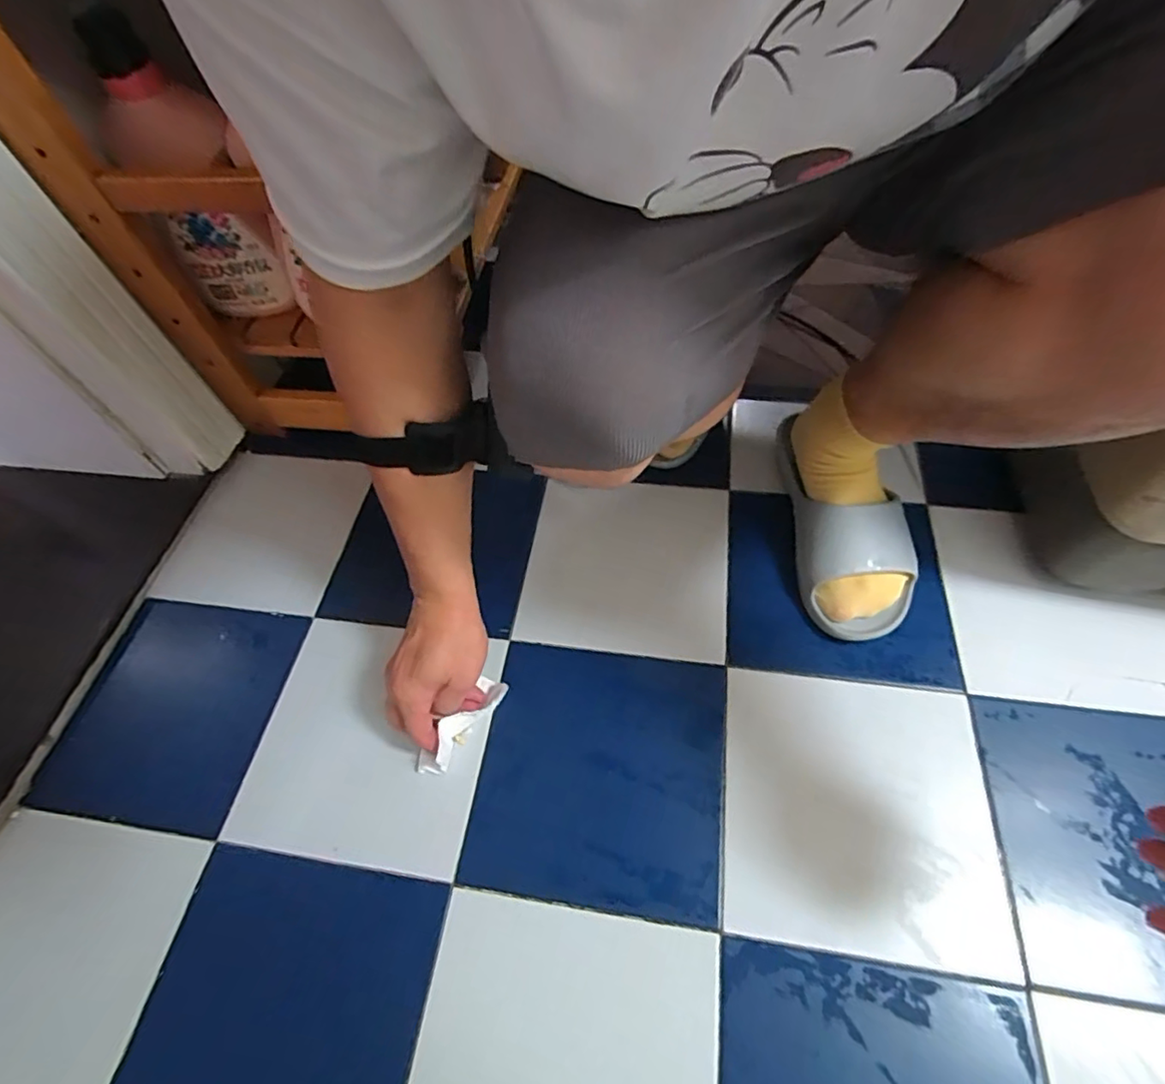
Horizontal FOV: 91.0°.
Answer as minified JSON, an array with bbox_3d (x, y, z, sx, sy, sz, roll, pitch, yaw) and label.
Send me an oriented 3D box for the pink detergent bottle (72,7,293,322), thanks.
[{"bbox_3d":[-0.337,-0.308,0.511,0.080,0.219,0.073,14,59,13],"label":"pink detergent bottle"}]

